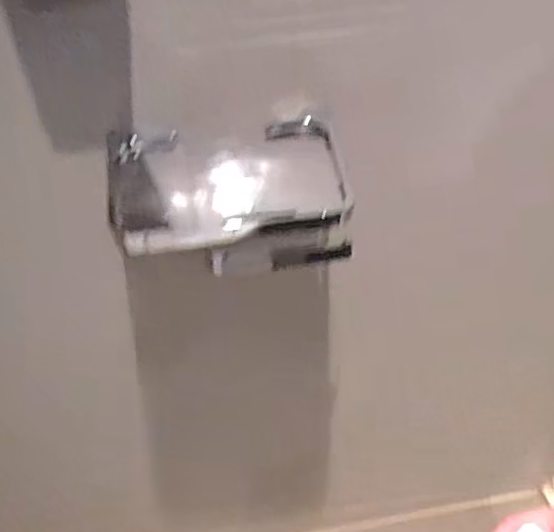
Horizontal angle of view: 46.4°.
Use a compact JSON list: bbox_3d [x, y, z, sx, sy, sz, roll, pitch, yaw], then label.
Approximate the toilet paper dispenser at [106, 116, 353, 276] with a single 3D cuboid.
[{"bbox_3d":[-0.041,-0.060,0.600,0.211,0.124,0.098,-11,42,-9],"label":"toilet paper dispenser"}]

